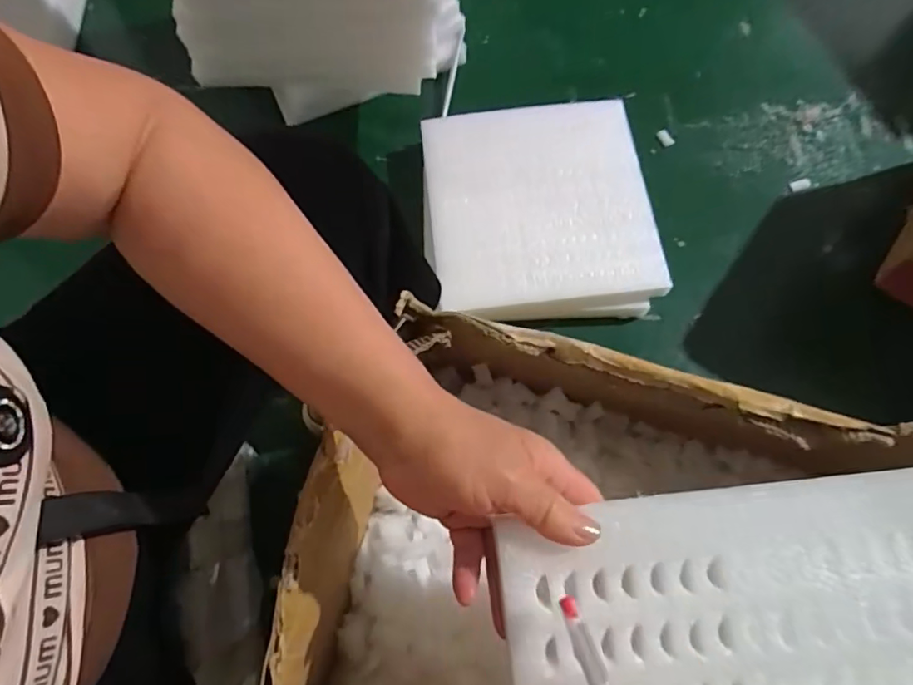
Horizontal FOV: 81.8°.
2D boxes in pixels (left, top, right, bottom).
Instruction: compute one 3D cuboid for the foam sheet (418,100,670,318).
[{"bbox_3d":[0.121,-0.205,0.811,0.332,0.038,0.358,-7,70,-1],"label":"foam sheet"}]

